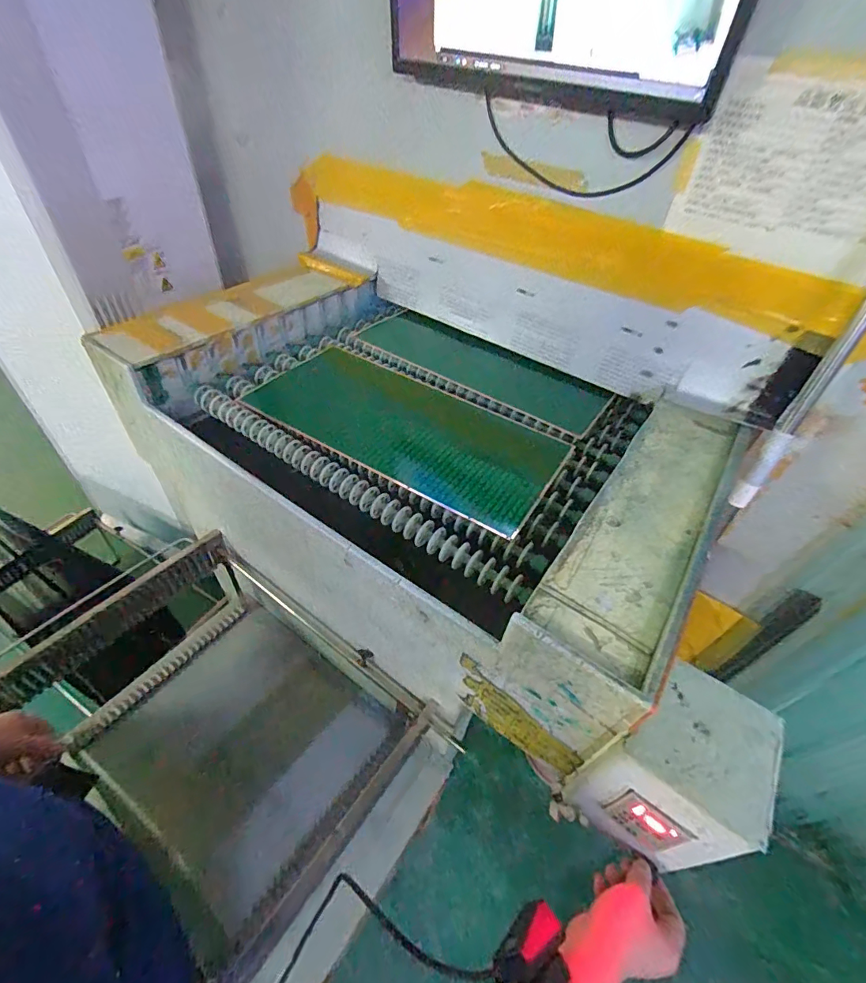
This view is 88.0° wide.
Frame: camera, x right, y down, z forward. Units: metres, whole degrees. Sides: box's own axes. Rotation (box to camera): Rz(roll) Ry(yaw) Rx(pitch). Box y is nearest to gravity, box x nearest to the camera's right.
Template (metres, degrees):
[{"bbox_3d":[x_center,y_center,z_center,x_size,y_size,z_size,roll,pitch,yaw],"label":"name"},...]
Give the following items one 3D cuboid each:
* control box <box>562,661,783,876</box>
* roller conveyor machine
[{"bbox_3d":[0.258,0.295,0.484,0.119,0.172,0.140,38,53,27],"label":"control box"},{"bbox_3d":[-0.036,-0.071,0.862,0.939,0.342,0.611,29,49,20],"label":"roller conveyor machine"}]

